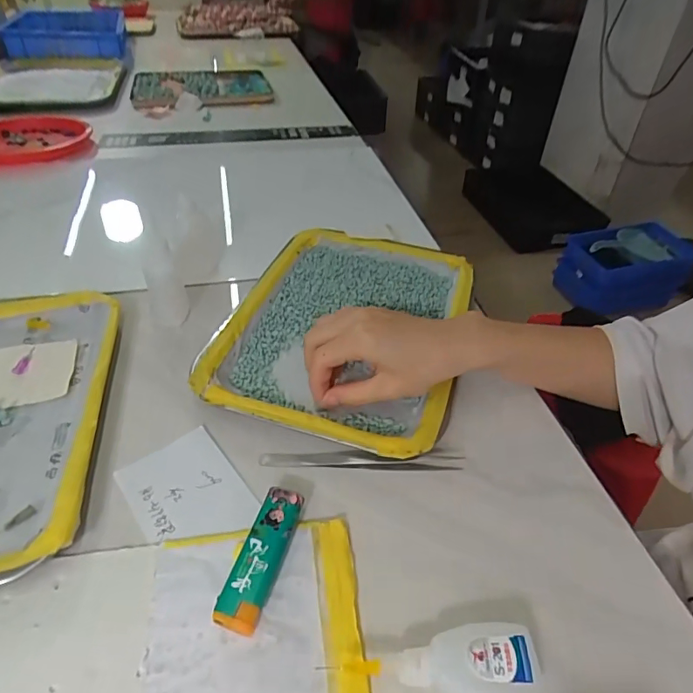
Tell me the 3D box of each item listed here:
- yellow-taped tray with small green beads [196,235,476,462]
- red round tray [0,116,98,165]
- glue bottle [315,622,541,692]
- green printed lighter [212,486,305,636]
[{"bbox_3d":[0.003,-0.028,0.436,0.189,0.026,0.260,13,44,12],"label":"yellow-taped tray with small green beads"},{"bbox_3d":[-0.480,-0.319,0.755,0.182,0.031,0.160,-8,42,-18],"label":"red round tray"},{"bbox_3d":[0.043,0.154,0.242,0.093,0.020,0.032,2,41,0],"label":"glue bottle"},{"bbox_3d":[-0.047,0.118,0.279,0.023,0.014,0.078,12,42,11],"label":"green printed lighter"}]

